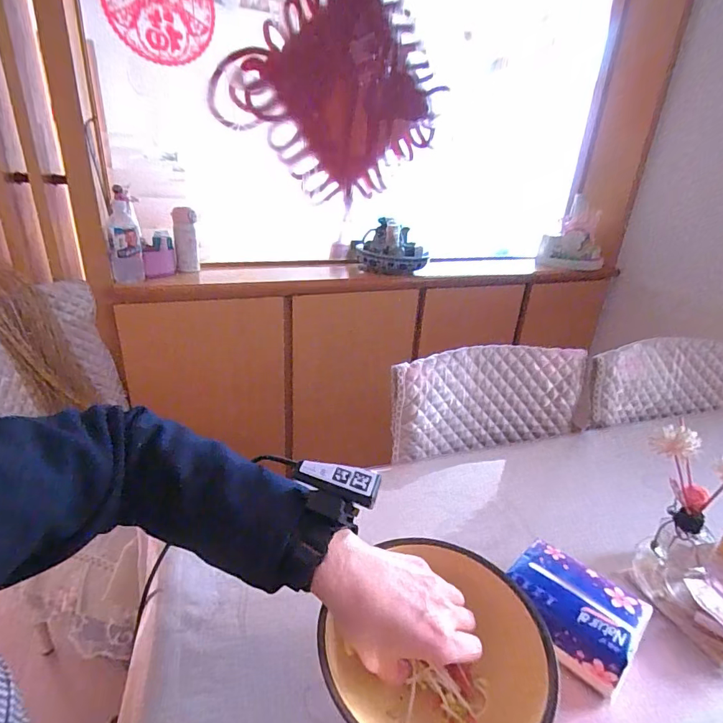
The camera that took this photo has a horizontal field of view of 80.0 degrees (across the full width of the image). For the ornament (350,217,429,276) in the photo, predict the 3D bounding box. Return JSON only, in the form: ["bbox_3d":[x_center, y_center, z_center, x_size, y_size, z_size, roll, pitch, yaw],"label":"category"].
[{"bbox_3d":[0.091,-0.396,1.480,0.239,0.149,0.228,0,25,-7],"label":"ornament"}]

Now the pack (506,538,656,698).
[{"bbox_3d":[0.208,0.249,0.432,0.090,0.056,0.116,-20,33,-41],"label":"pack"}]

